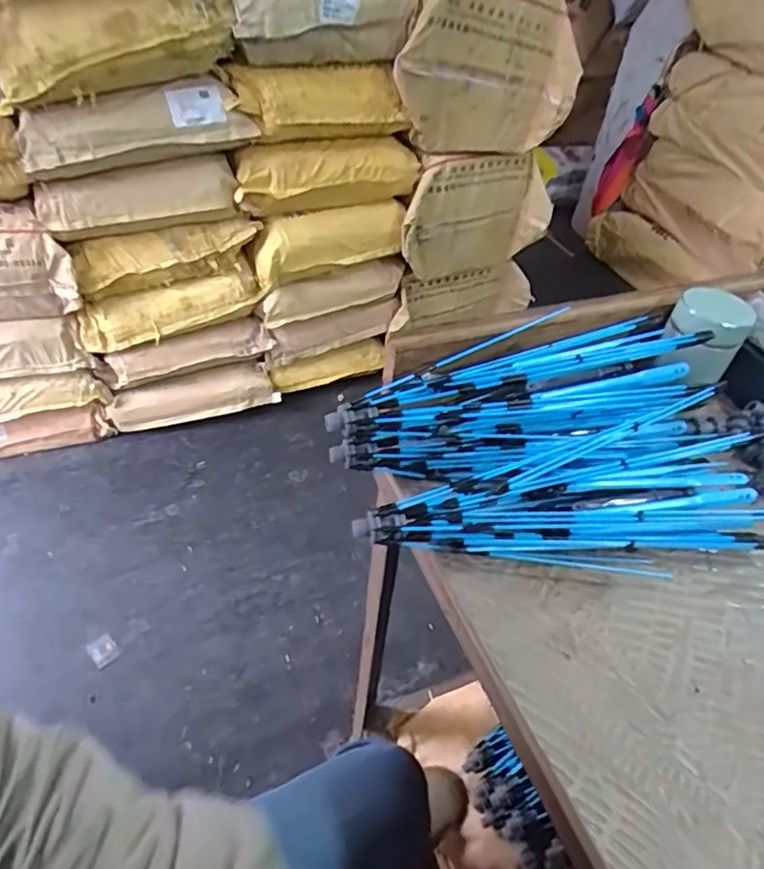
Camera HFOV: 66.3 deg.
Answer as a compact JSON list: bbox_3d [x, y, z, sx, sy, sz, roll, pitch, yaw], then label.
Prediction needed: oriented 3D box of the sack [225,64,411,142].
[{"bbox_3d":[-0.124,-0.709,1.268,0.382,0.135,0.093,-14,48,-20],"label":"sack"}]

